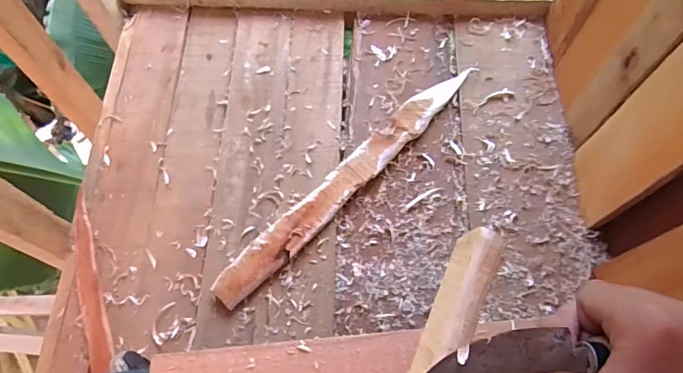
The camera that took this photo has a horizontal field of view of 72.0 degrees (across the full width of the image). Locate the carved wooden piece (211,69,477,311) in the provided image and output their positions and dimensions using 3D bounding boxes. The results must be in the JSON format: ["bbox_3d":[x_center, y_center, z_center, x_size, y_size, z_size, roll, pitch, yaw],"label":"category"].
[{"bbox_3d":[0.017,-0.016,0.677,0.050,0.023,0.487,41,72,18],"label":"carved wooden piece"}]

